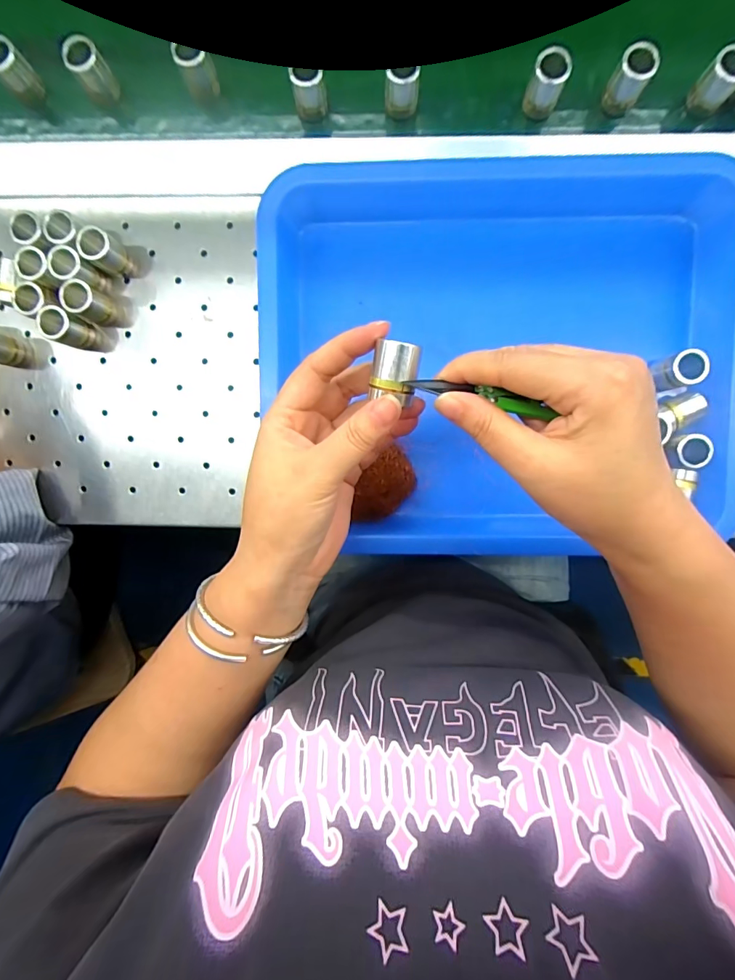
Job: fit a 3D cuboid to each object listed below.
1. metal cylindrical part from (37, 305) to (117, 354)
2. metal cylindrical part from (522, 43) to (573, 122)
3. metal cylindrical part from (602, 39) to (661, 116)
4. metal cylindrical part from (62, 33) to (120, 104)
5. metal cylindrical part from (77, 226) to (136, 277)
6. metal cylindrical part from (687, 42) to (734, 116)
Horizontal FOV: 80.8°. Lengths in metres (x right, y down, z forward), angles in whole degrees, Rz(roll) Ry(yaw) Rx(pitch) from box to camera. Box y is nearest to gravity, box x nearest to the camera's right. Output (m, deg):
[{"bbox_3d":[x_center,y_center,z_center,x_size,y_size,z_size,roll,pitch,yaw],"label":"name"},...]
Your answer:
[{"bbox_3d":[-0.215,-0.116,0.312,0.024,0.033,0.021,29,94,0],"label":"metal cylindrical part"},{"bbox_3d":[0.123,-0.278,0.295,0.022,0.033,0.021,0,94,2],"label":"metal cylindrical part"},{"bbox_3d":[0.179,-0.280,0.293,0.022,0.031,0.019,33,94,0],"label":"metal cylindrical part"},{"bbox_3d":[-0.195,-0.297,0.305,0.022,0.036,0.018,-41,92,4],"label":"metal cylindrical part"},{"bbox_3d":[-0.186,-0.169,0.307,0.021,0.031,0.021,0,94,2],"label":"metal cylindrical part"},{"bbox_3d":[0.238,-0.277,0.293,0.023,0.030,0.019,39,94,-1],"label":"metal cylindrical part"}]

